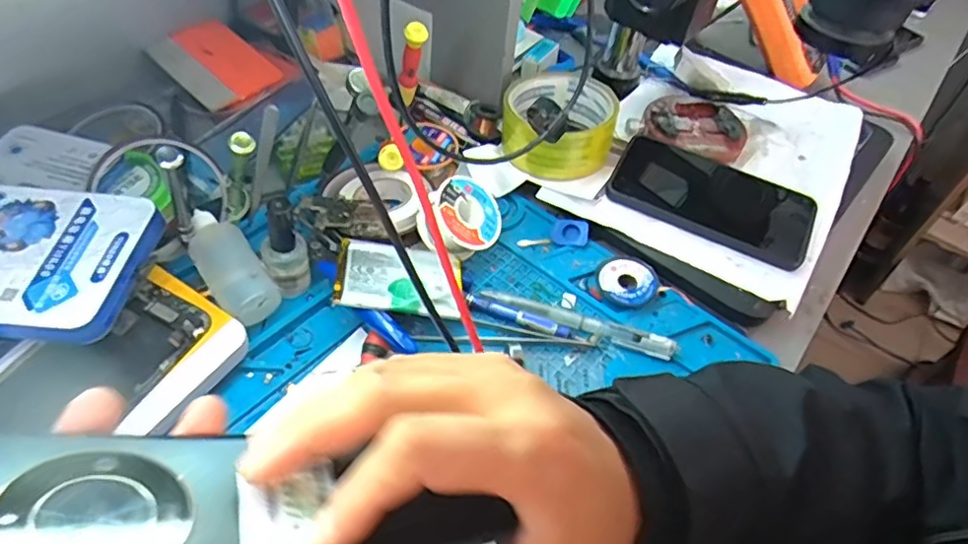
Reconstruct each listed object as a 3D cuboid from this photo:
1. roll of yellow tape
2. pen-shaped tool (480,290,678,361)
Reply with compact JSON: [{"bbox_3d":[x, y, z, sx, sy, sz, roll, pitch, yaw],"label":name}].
[{"bbox_3d":[0.060,-0.120,0.480,0.087,0.046,0.088,3,49,-4],"label":"roll of yellow tape"},{"bbox_3d":[0.064,0.033,0.404,0.132,0.012,0.012,16,50,8],"label":"pen-shaped tool"}]

